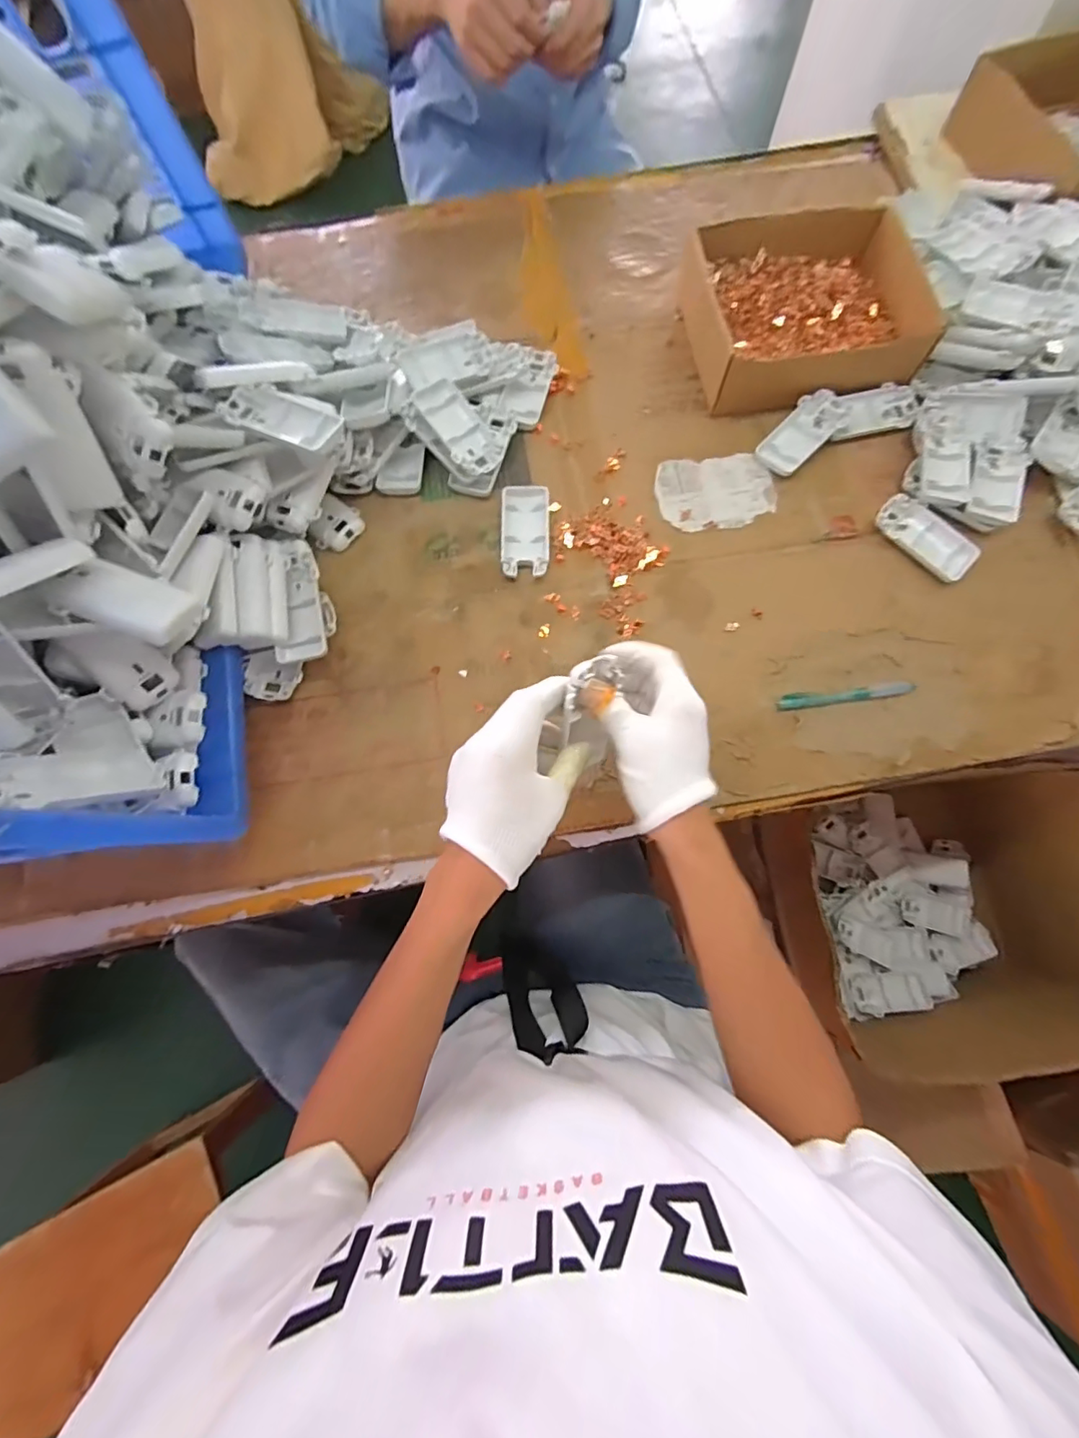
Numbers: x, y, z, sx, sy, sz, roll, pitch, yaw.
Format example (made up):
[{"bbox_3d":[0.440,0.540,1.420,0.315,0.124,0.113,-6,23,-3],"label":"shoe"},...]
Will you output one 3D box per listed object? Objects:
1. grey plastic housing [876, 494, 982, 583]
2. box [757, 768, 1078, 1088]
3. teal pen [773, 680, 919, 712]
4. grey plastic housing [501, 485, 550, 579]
[{"bbox_3d":[0.370,-0.174,0.516,0.095,0.014,0.044,44,79,11],"label":"grey plastic housing"},{"bbox_3d":[0.494,0.238,0.681,0.353,0.231,0.310,-4,75,-1],"label":"box"},{"bbox_3d":[0.276,-0.021,0.487,0.122,0.010,0.016,-6,75,-2],"label":"teal pen"},{"bbox_3d":[-0.013,-0.182,0.523,0.046,0.020,0.089,1,75,0],"label":"grey plastic housing"}]

